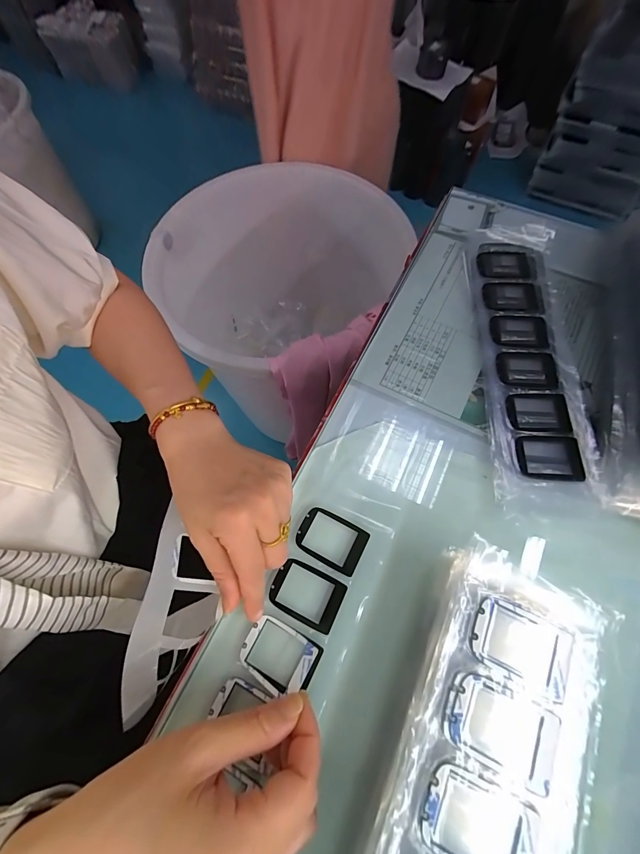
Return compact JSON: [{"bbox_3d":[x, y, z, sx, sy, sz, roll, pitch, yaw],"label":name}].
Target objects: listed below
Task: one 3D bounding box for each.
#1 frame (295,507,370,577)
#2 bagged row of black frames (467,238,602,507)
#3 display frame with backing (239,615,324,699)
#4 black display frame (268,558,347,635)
[{"bbox_3d":[0.009,0.087,0.265,0.051,0.004,0.036,26,71,11],"label":"frame"},{"bbox_3d":[0.189,-0.068,0.321,0.071,0.013,0.274,3,68,2],"label":"bagged row of black frames"},{"bbox_3d":[-0.028,0.154,0.230,0.051,0.021,0.036,23,69,13],"label":"display frame with backing"},{"bbox_3d":[-0.010,0.122,0.251,0.051,0.004,0.036,24,70,8],"label":"black display frame"}]

